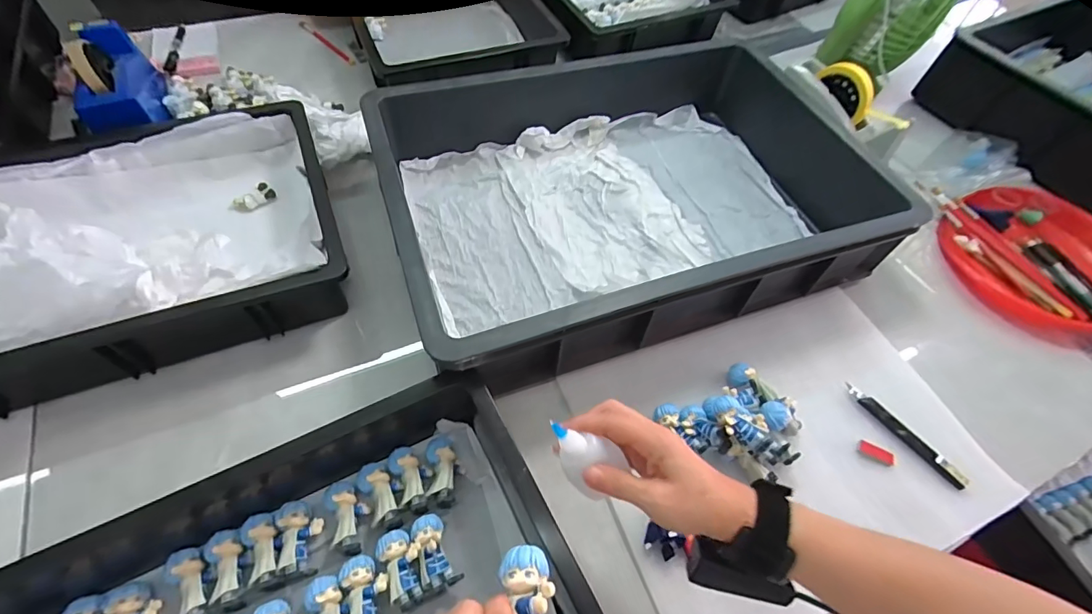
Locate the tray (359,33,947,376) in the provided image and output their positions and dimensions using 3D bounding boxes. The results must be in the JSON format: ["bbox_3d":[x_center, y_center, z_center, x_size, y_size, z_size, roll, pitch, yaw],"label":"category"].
[{"bbox_3d":[0.101,-0.159,0.623,0.584,0.116,0.407,-16,60,-14],"label":"tray"}]

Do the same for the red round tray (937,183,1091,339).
[{"bbox_3d":[0.698,-0.077,0.678,0.248,0.063,0.270,2,58,-3],"label":"red round tray"}]

